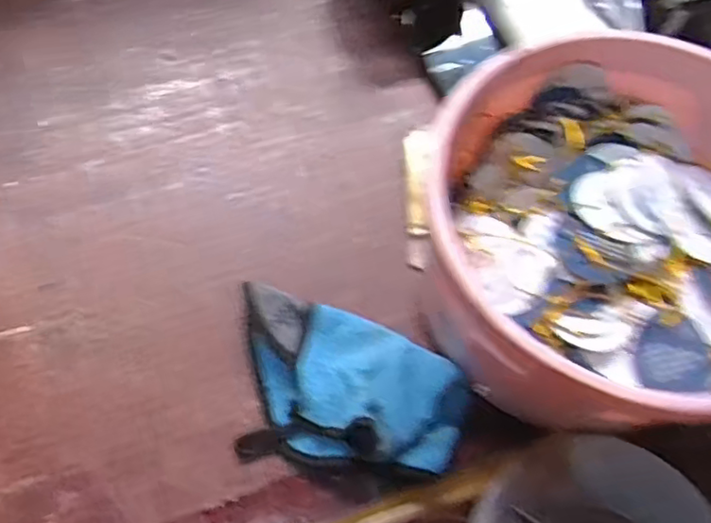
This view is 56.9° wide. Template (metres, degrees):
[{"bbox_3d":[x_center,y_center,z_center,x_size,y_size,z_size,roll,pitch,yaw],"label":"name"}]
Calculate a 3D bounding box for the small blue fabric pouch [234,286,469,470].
[{"bbox_3d":[-0.002,0.074,0.410,0.138,0.030,0.099,5,65,1],"label":"small blue fabric pouch"}]

